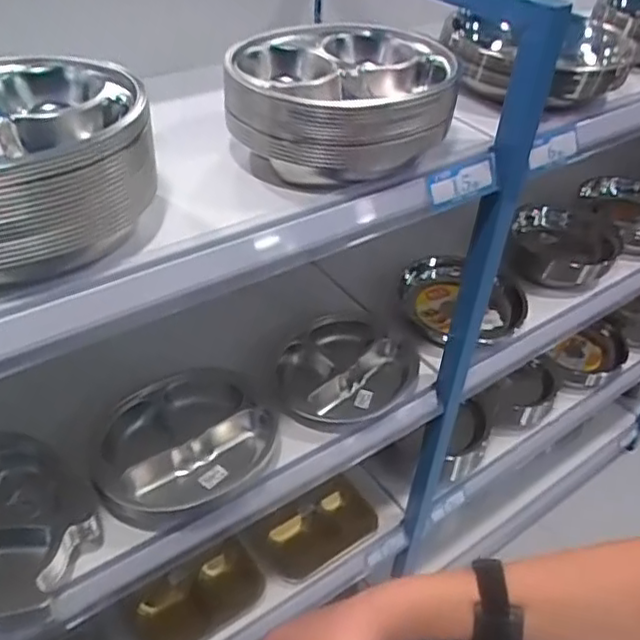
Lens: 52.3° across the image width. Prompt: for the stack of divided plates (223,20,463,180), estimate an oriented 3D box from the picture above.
[{"bbox_3d":[0.026,-0.217,0.638,0.196,0.080,0.213,13,41,11],"label":"stack of divided plates"}]

